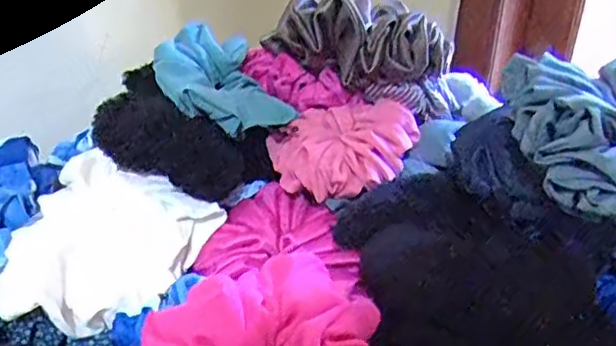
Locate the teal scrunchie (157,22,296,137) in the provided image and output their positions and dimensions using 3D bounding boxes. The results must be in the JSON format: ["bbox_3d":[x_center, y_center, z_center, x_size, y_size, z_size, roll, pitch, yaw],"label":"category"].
[{"bbox_3d":[-0.067,-0.065,0.438,0.078,0.038,0.106,-15,57,-37],"label":"teal scrunchie"}]

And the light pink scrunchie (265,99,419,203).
[{"bbox_3d":[0.025,-0.018,0.426,0.094,0.042,0.073,-3,25,-14],"label":"light pink scrunchie"}]

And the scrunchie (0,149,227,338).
[{"bbox_3d":[-0.131,0.048,0.400,0.119,0.063,0.105,13,28,17],"label":"scrunchie"}]

